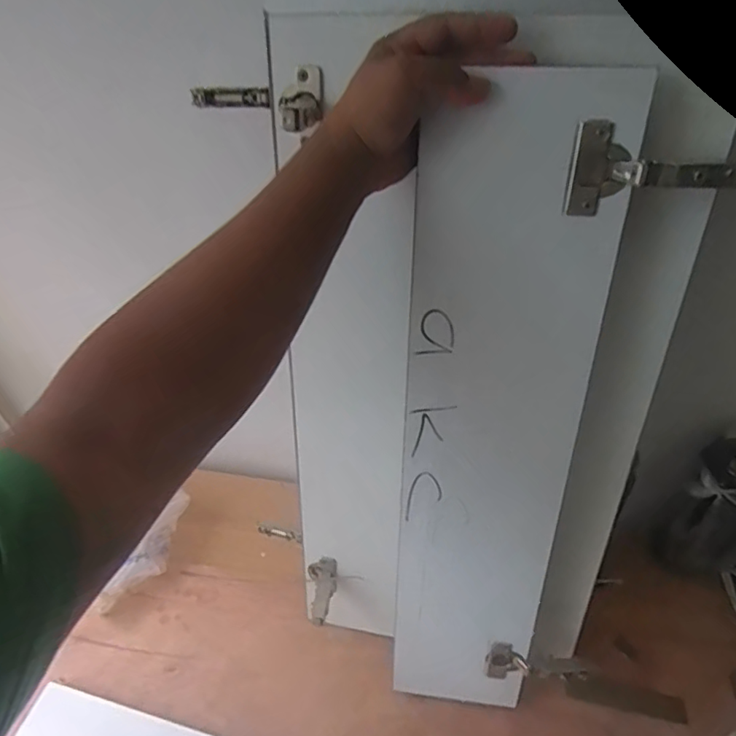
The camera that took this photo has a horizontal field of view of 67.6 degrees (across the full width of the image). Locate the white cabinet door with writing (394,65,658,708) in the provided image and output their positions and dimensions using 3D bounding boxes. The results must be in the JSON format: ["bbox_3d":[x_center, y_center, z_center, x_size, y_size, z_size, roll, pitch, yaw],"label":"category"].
[{"bbox_3d":[0.107,0.104,0.517,0.144,0.667,0.026,9,29,14],"label":"white cabinet door with writing"}]

